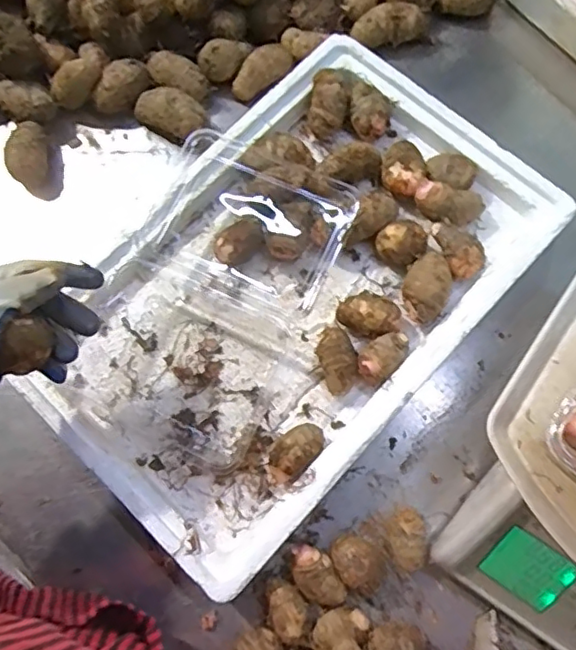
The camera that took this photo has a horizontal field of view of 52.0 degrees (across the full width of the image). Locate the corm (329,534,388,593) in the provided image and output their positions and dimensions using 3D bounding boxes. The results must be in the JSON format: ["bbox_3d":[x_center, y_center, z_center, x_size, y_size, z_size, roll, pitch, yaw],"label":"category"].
[{"bbox_3d":[0.058,0.197,0.487,0.037,0.029,0.047,-29,74,-4],"label":"corm"}]

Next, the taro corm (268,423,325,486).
[{"bbox_3d":[0.007,0.109,0.503,0.054,0.033,0.034,-37,75,-7],"label":"taro corm"}]

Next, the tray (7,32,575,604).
[{"bbox_3d":[0.001,-0.035,0.542,0.292,0.047,0.465,41,81,14],"label":"tray"}]

